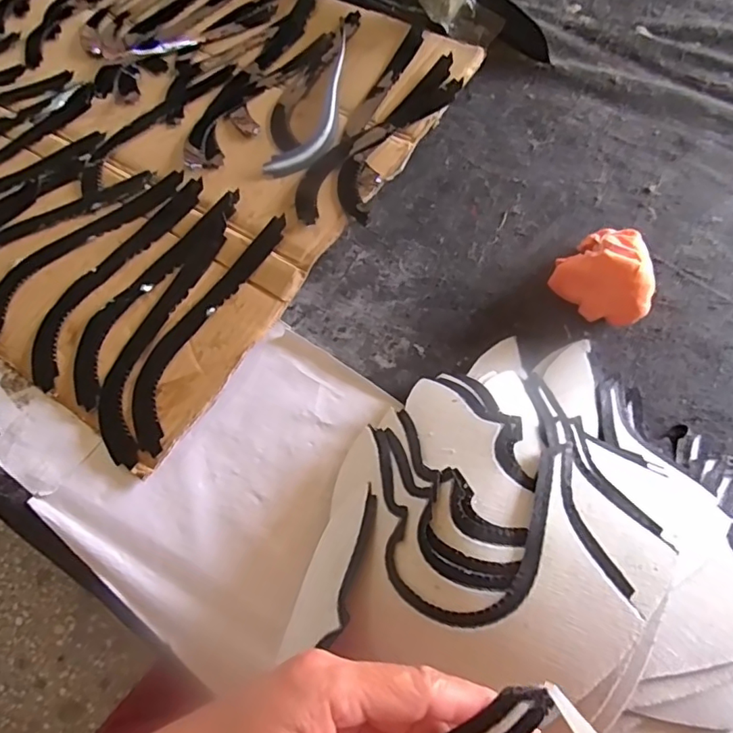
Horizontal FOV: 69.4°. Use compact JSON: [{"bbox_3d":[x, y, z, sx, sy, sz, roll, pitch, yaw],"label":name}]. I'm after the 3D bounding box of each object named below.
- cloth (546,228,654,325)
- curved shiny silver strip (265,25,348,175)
[{"bbox_3d":[0.171,-0.063,0.369,0.063,0.057,0.050,41,73,20],"label":"cloth"},{"bbox_3d":[-0.035,-0.241,0.482,0.043,0.008,0.190,17,66,12],"label":"curved shiny silver strip"}]

